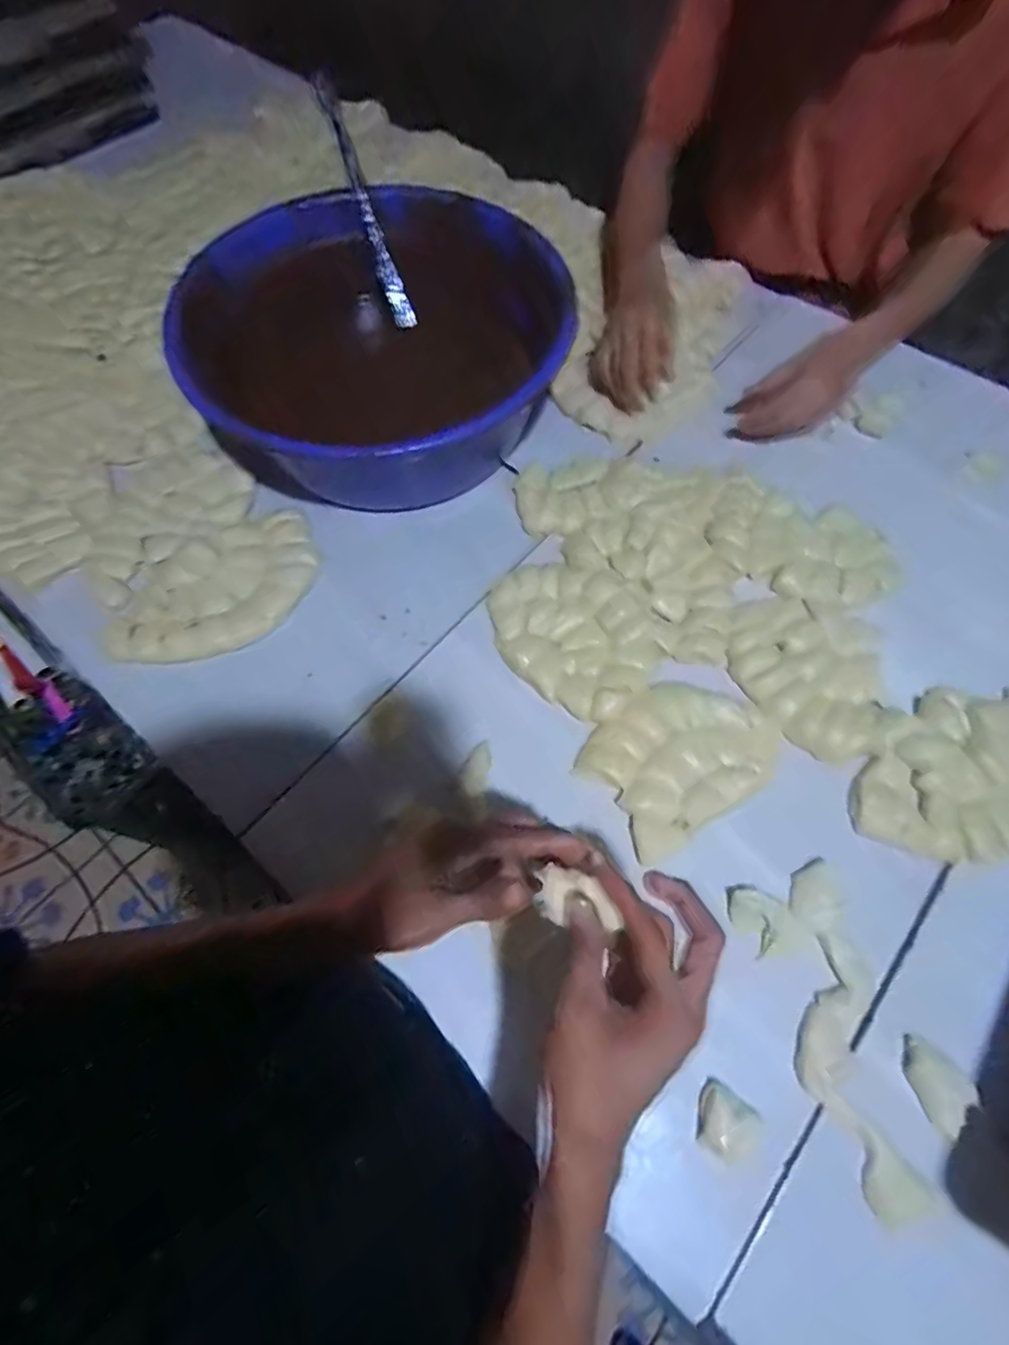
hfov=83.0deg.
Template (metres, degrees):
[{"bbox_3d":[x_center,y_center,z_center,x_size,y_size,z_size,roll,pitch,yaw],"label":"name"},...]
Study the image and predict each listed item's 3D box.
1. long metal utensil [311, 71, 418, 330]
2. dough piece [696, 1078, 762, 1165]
[{"bbox_3d":[-0.165,-0.552,0.686,0.024,0.248,0.024,-25,28,-9],"label":"long metal utensil"},{"bbox_3d":[0.167,0.340,0.426,0.048,0.029,0.043,35,73,13],"label":"dough piece"}]

